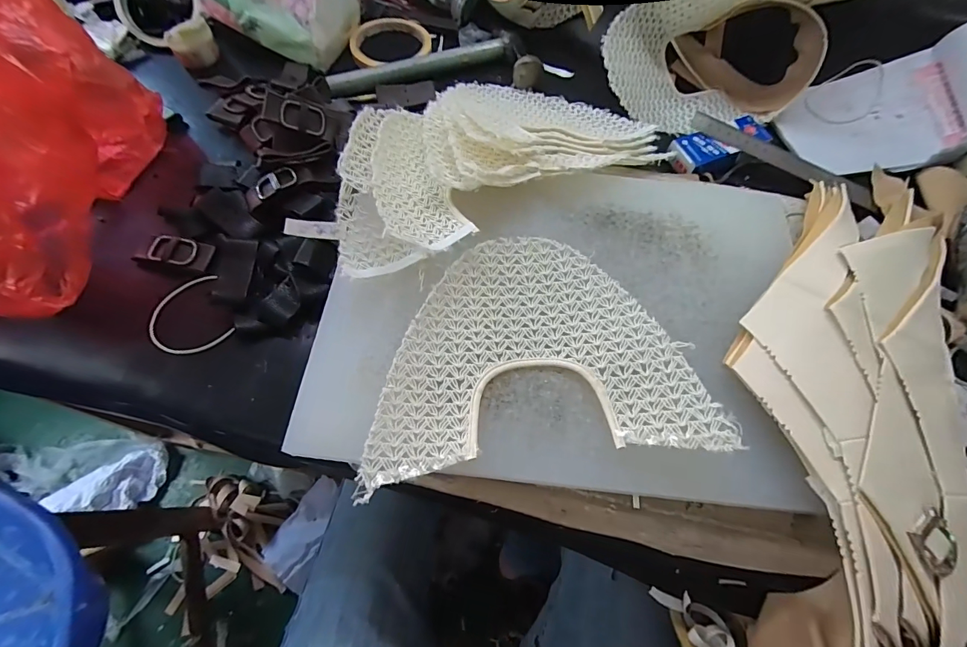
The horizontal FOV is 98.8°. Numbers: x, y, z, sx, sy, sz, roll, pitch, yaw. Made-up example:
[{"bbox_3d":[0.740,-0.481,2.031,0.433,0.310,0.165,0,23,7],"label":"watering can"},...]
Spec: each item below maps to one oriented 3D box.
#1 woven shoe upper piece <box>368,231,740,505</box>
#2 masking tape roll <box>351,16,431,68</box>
[{"bbox_3d":[0.028,0.013,0.279,0.205,0.018,0.161,-7,65,-6],"label":"woven shoe upper piece"},{"bbox_3d":[-0.109,-0.334,0.485,0.092,0.011,0.094,-8,65,-6],"label":"masking tape roll"}]

